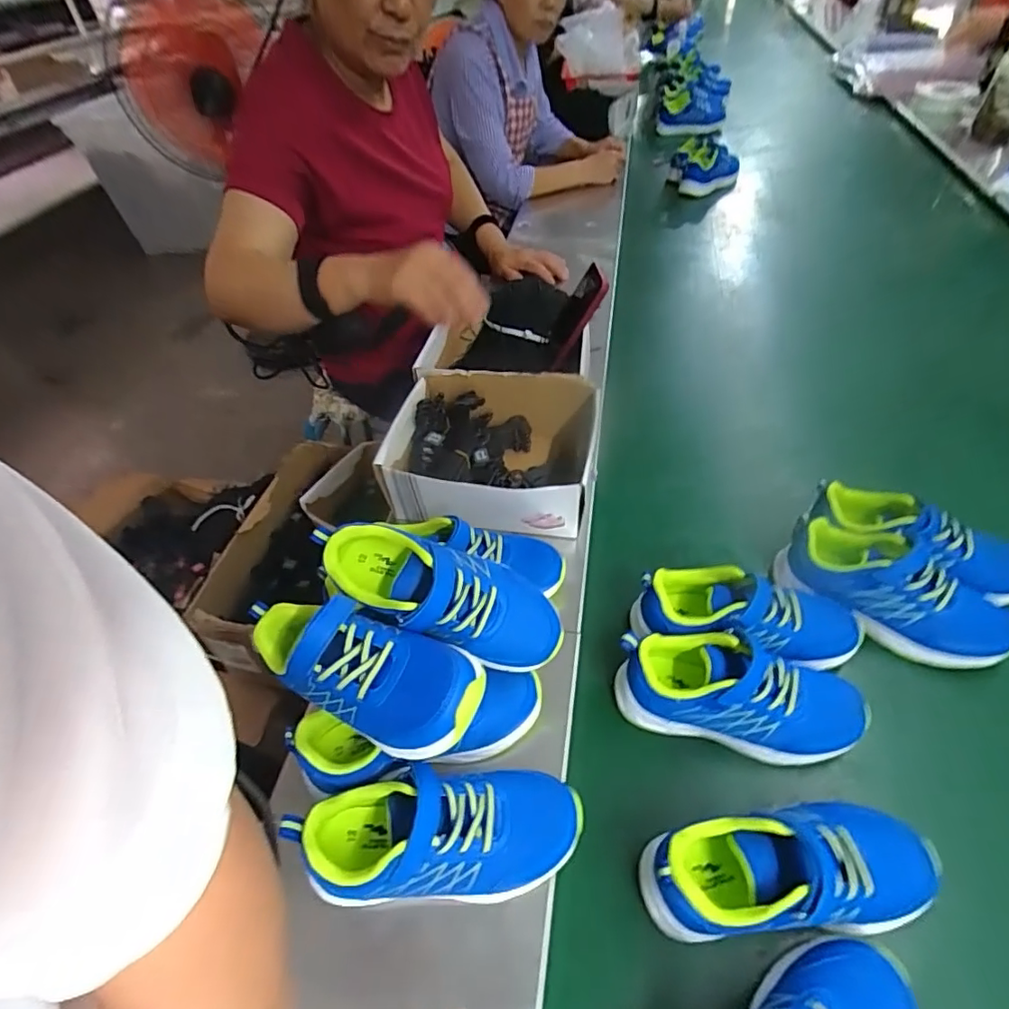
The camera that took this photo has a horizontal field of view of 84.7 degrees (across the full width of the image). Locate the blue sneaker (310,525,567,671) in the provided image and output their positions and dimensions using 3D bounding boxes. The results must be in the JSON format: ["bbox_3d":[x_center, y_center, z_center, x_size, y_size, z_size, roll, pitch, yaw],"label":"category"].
[{"bbox_3d":[-0.048,0.076,0.447,0.196,0.073,0.078,23,51,1],"label":"blue sneaker"}]

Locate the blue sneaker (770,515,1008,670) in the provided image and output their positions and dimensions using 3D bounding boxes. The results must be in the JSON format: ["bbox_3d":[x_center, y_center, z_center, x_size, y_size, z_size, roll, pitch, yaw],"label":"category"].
[{"bbox_3d":[0.378,0.079,0.535,0.200,0.077,0.087,18,52,22],"label":"blue sneaker"}]

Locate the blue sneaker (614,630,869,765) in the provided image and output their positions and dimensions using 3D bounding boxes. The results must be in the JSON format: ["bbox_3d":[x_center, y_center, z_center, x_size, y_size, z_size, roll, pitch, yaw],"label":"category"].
[{"bbox_3d":[0.203,0.160,0.481,0.200,0.072,0.077,8,49,14],"label":"blue sneaker"}]

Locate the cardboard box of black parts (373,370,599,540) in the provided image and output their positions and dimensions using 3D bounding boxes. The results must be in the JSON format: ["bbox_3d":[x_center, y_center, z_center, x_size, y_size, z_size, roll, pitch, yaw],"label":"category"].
[{"bbox_3d":[-0.013,-0.064,0.667,0.226,0.094,0.190,4,48,11],"label":"cardboard box of black parts"}]

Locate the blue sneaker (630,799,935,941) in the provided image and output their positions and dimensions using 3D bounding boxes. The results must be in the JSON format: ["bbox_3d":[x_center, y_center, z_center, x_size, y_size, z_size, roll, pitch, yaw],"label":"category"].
[{"bbox_3d":[0.204,0.256,0.393,0.203,0.072,0.081,-7,47,1],"label":"blue sneaker"}]

